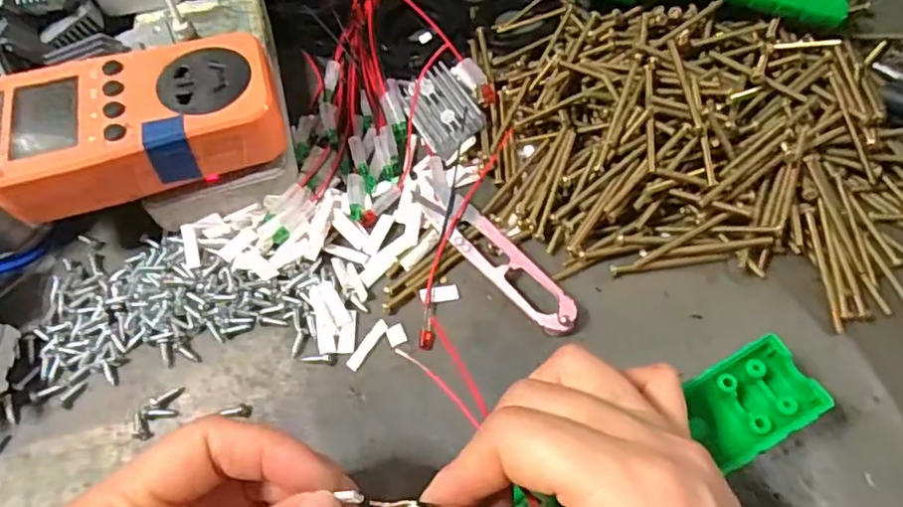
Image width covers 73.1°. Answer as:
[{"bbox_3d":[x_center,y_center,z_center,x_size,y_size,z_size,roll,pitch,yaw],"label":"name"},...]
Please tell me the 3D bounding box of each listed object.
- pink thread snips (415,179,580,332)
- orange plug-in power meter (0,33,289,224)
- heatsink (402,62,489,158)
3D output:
[{"bbox_3d":[0.019,-0.001,0.292,0.021,0.011,0.105,-38,66,-15],"label":"pink thread snips"},{"bbox_3d":[-0.143,-0.062,0.283,0.125,0.033,0.065,-19,62,-6],"label":"orange plug-in power meter"},{"bbox_3d":[-0.004,-0.078,0.327,0.033,0.017,0.046,-26,64,-9],"label":"heatsink"}]

